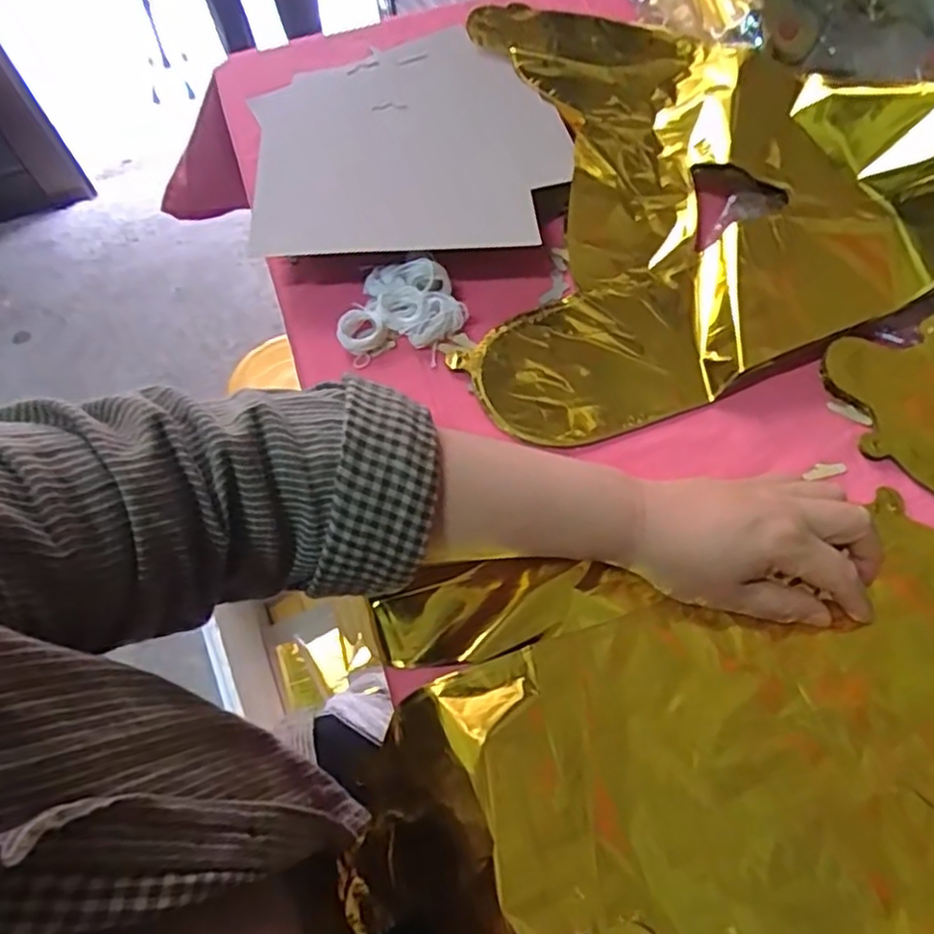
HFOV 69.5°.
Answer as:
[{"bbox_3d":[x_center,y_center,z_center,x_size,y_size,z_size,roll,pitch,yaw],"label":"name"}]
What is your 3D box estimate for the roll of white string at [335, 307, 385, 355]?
[{"bbox_3d":[-0.071,-0.090,0.442,0.030,0.015,0.027,-40,65,-18],"label":"roll of white string"}]

